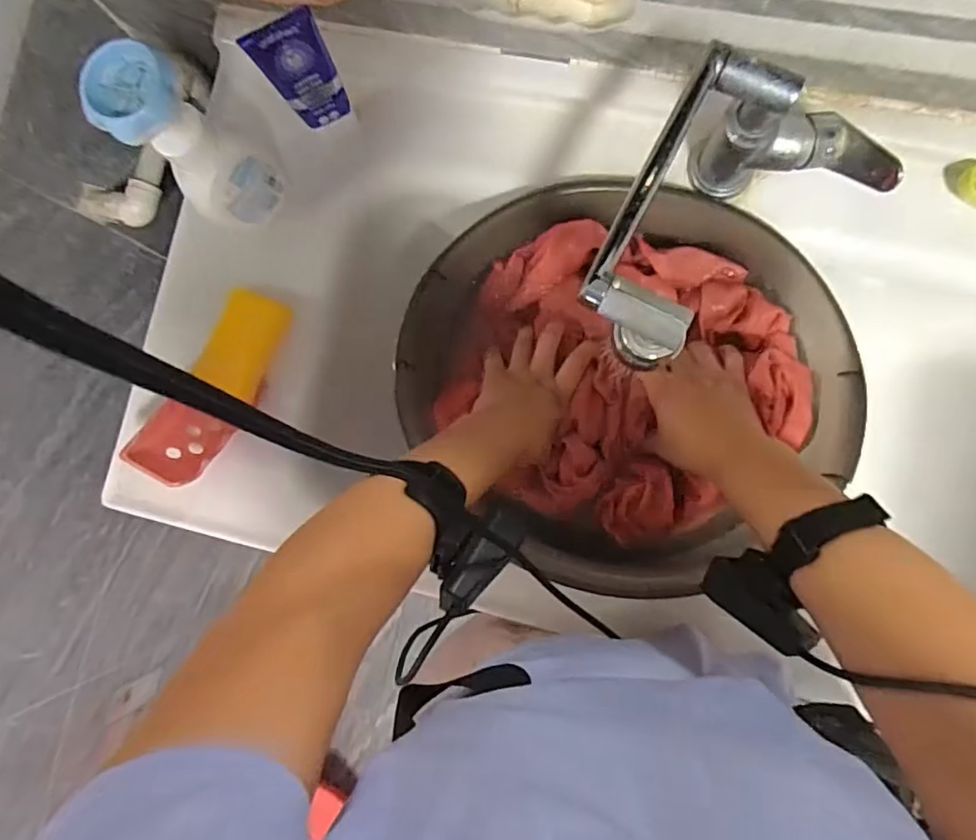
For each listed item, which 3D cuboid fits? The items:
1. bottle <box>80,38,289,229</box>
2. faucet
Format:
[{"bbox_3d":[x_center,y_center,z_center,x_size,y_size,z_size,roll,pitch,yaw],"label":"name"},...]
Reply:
[{"bbox_3d":[-0.245,-0.231,0.507,0.072,0.184,0.081,-44,82,2],"label":"bottle"},{"bbox_3d":[0.175,-0.139,0.453,0.135,0.183,0.238,32,90,8],"label":"faucet"}]

